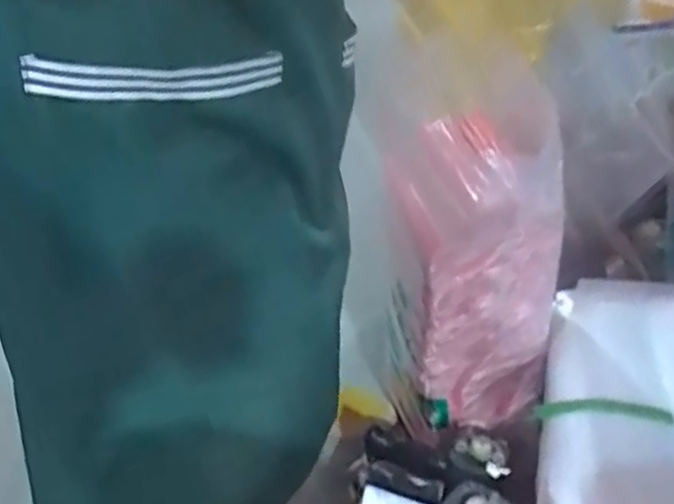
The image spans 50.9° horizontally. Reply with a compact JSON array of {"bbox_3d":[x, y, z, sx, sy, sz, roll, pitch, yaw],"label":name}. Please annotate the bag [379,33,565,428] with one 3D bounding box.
[{"bbox_3d":[0.174,0.013,0.926,0.178,0.438,0.194,-4,38,-4],"label":"bag"}]

